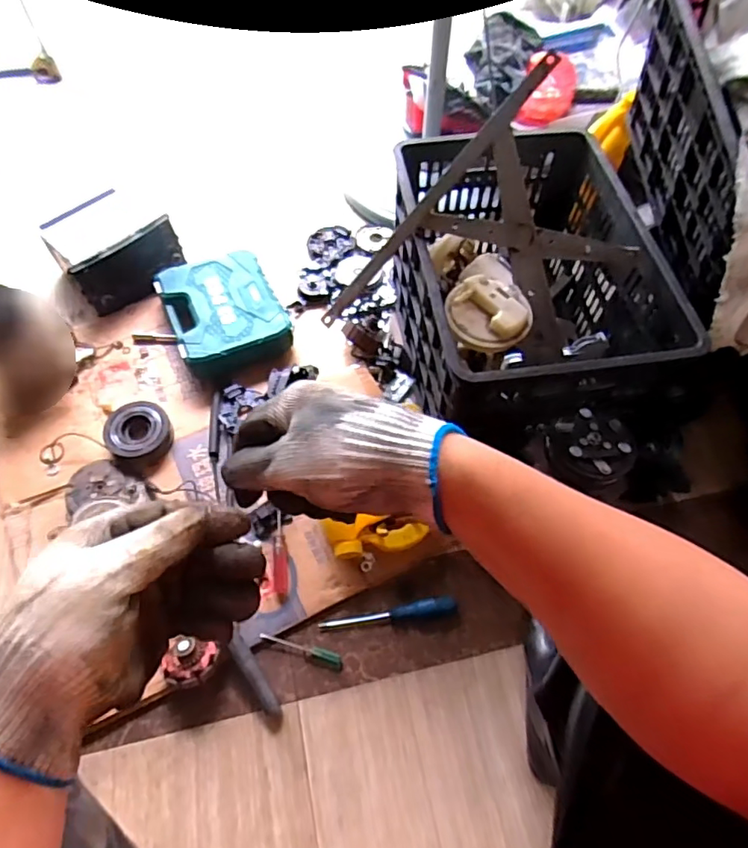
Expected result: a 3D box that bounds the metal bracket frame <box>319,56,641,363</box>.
[{"bbox_3d":[0.172,-0.231,0.831,0.339,0.457,0.058,40,28,-16],"label":"metal bracket frame"}]

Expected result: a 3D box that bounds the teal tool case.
[{"bbox_3d":[-0.279,-0.212,1.037,0.195,0.059,0.247,-22,63,-13],"label":"teal tool case"}]

